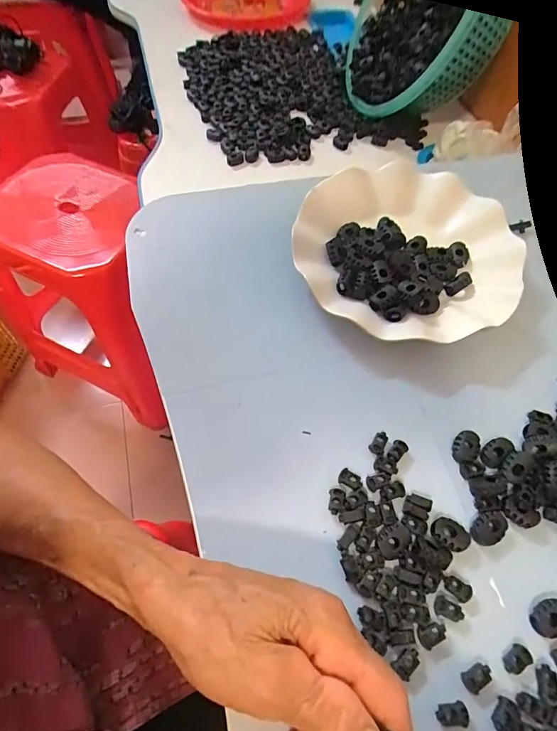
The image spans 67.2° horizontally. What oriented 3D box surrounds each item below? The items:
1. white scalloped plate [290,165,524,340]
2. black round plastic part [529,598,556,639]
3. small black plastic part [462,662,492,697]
[{"bbox_3d":[0.103,-0.093,0.340,0.173,0.033,0.162,0,60,-1],"label":"white scalloped plate"},{"bbox_3d":[0.152,0.140,0.233,0.022,0.007,0.016,-34,66,-19],"label":"black round plastic part"},{"bbox_3d":[0.105,0.164,0.219,0.016,0.007,0.010,-21,62,-13],"label":"small black plastic part"}]

